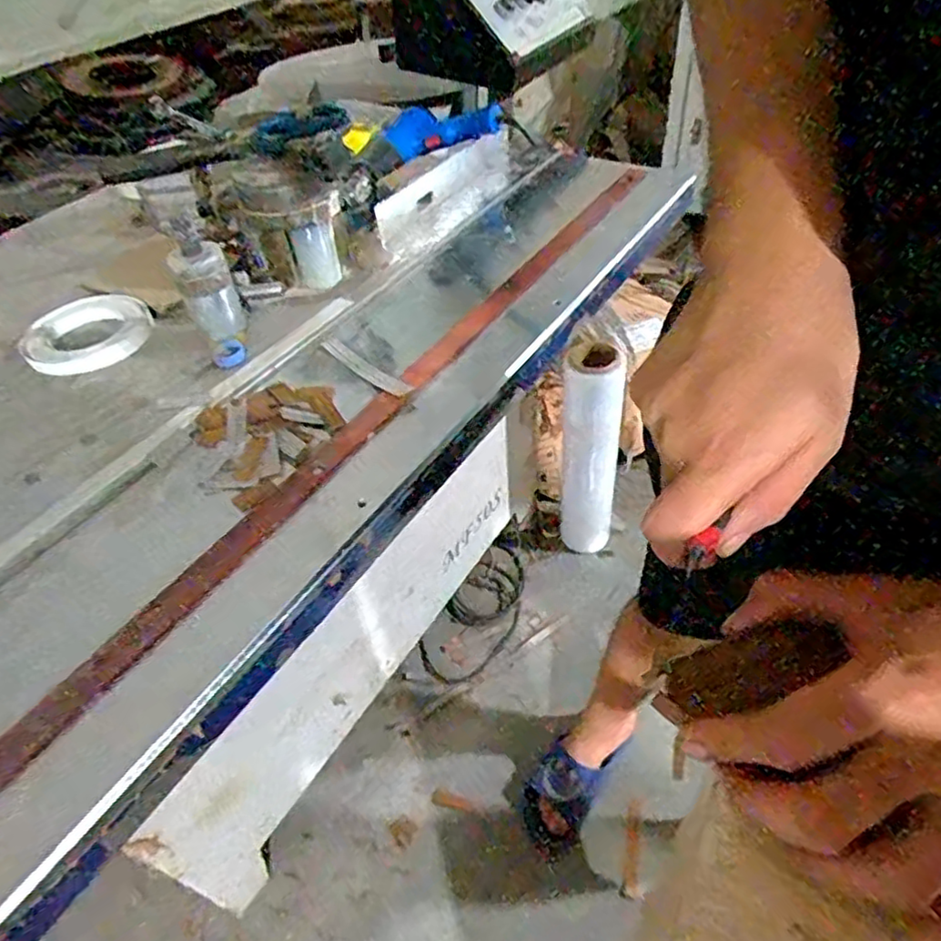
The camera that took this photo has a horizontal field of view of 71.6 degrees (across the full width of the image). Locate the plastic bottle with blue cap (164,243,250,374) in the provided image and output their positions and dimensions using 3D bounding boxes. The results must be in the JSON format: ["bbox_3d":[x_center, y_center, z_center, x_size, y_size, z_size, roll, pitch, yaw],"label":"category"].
[{"bbox_3d":[-0.268,-0.174,0.682,0.052,0.114,0.067,-20,51,-15],"label":"plastic bottle with blue cap"}]

